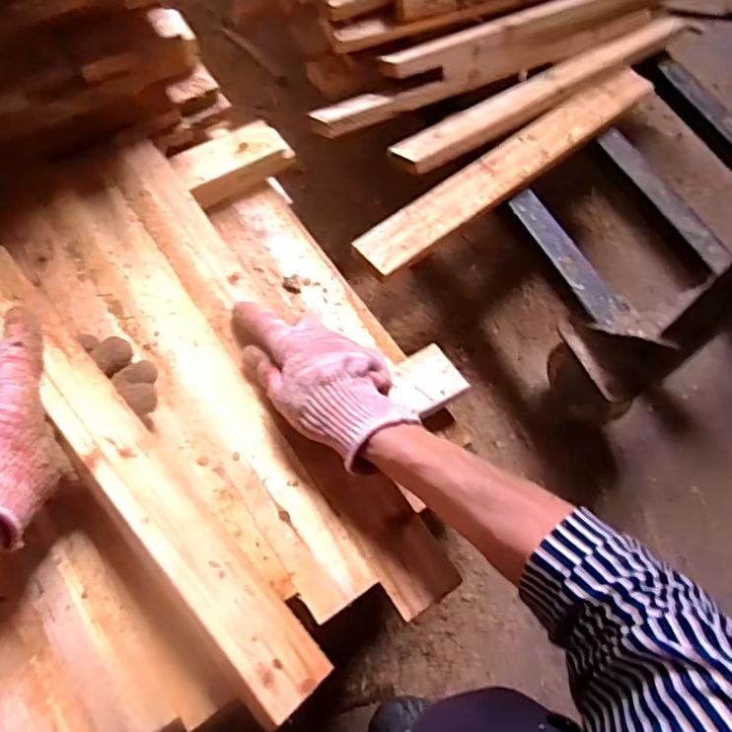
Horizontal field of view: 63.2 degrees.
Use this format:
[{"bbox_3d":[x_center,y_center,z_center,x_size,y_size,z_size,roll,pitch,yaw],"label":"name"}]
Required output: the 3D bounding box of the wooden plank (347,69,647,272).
[{"bbox_3d":[0.183,-0.249,0.712,0.482,0.013,0.071,-37,67,-22],"label":"wooden plank"}]

